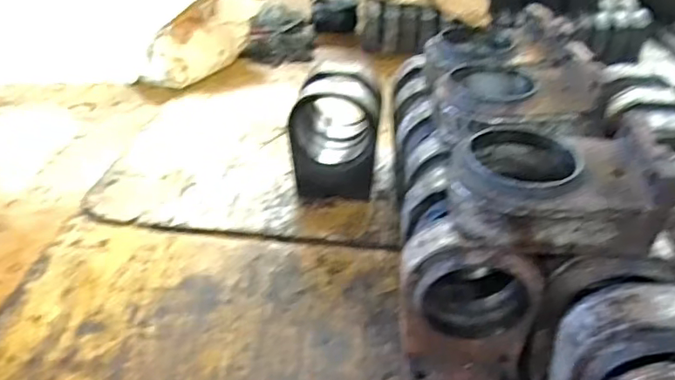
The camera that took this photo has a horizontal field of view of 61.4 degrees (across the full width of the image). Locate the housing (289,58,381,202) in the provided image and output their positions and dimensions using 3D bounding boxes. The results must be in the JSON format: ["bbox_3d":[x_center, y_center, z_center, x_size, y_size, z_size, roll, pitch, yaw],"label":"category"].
[{"bbox_3d":[0.004,-0.165,1.565,0.224,0.332,0.293,8,35,7],"label":"housing"}]

